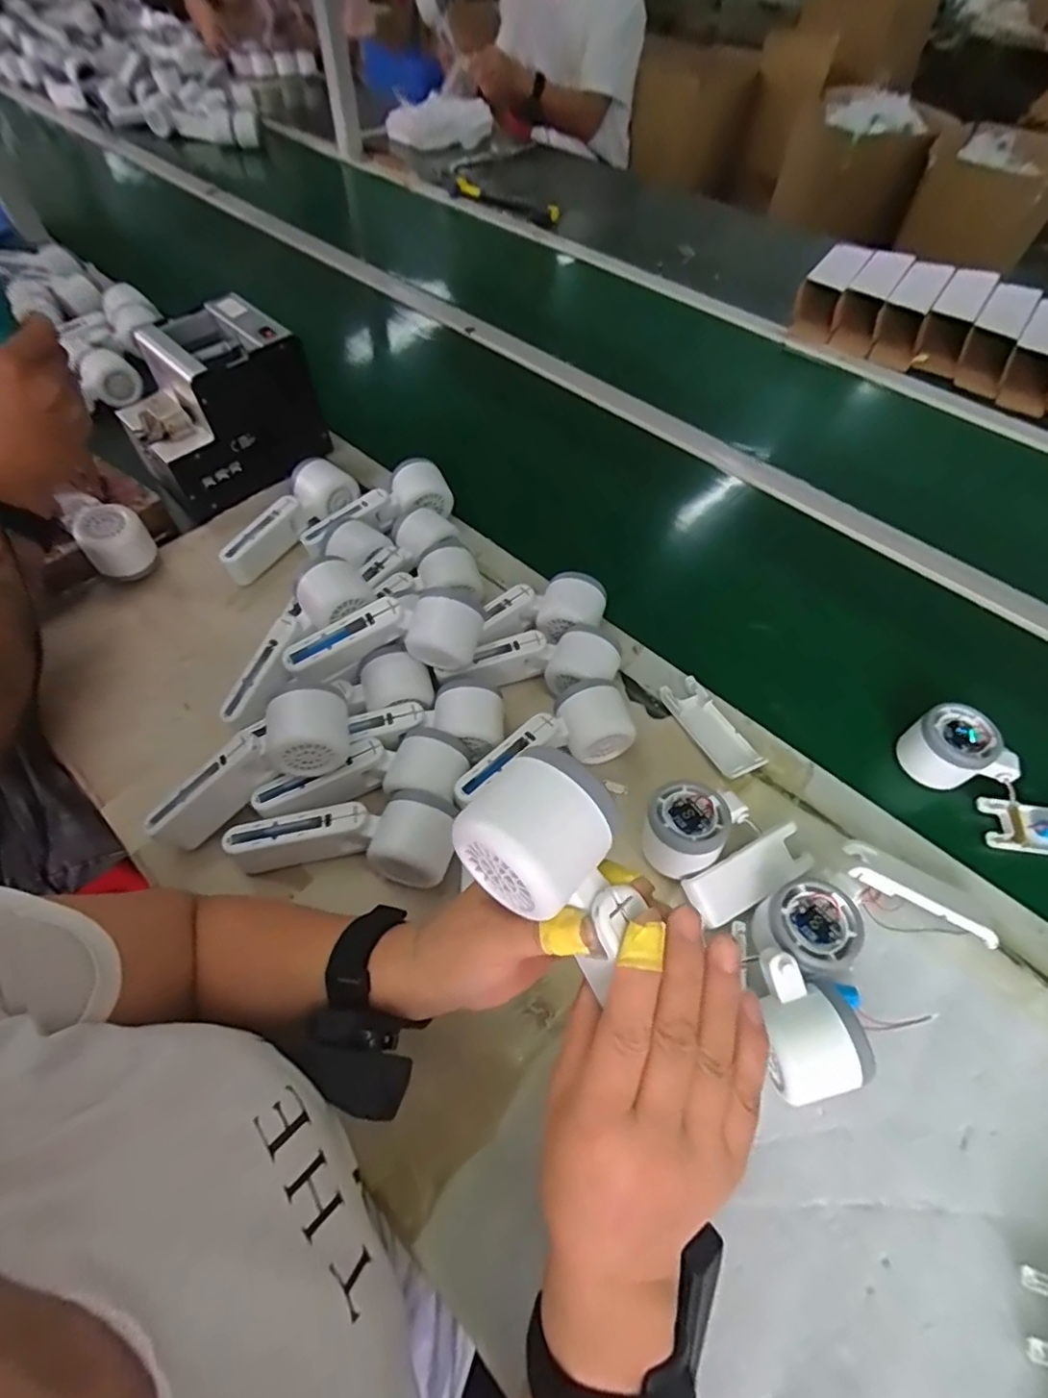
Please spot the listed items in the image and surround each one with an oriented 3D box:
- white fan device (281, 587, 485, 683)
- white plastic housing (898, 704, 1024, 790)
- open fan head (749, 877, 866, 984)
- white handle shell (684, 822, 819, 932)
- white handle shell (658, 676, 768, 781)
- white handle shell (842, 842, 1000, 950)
[{"bbox_3d":[-0.117,-0.052,0.515,0.166,0.051,0.057,-9,57,-8],"label":"white fan device"},{"bbox_3d":[0.376,0.048,0.521,0.055,0.057,0.077,-18,57,-12],"label":"white plastic housing"},{"bbox_3d":[0.197,0.161,0.421,0.060,0.046,0.059,1,56,-1],"label":"open fan head"},{"bbox_3d":[0.172,0.133,0.451,0.100,0.020,0.038,-22,59,-16],"label":"white handle shell"},{"bbox_3d":[0.169,0.024,0.539,0.043,0.013,0.105,-26,60,-18],"label":"white handle shell"},{"bbox_3d":[0.293,0.140,0.442,0.104,0.021,0.039,24,59,14],"label":"white handle shell"}]

